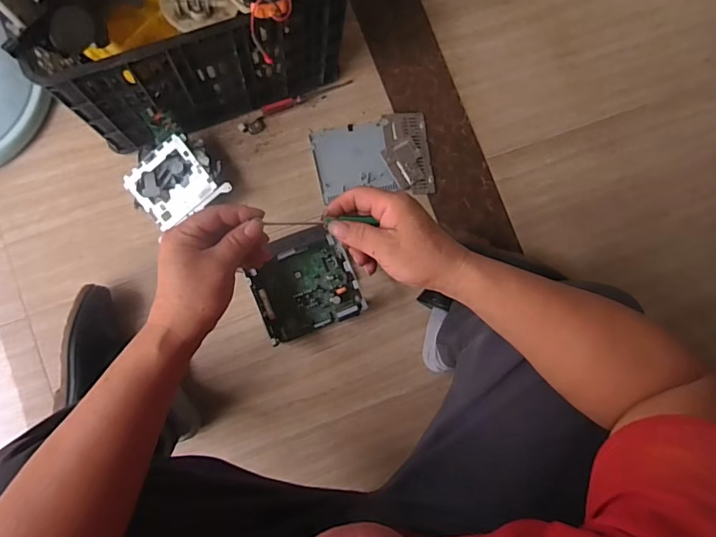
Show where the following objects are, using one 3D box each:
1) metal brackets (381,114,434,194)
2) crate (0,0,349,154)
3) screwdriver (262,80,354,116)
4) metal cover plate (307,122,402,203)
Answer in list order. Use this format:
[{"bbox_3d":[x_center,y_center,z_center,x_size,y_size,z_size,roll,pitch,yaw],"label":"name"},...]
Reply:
[{"bbox_3d":[0.106,-0.246,0.982,0.100,0.021,0.176,-5,84,-7],"label":"metal brackets"},{"bbox_3d":[-0.306,-0.500,0.806,0.521,0.328,0.411,-29,87,-9],"label":"crate"},{"bbox_3d":[-0.103,-0.361,0.964,0.198,0.016,0.015,-23,88,-7],"label":"screwdriver"},{"bbox_3d":[-0.011,-0.228,0.969,0.152,0.013,0.144,-12,85,-7],"label":"metal cover plate"}]

